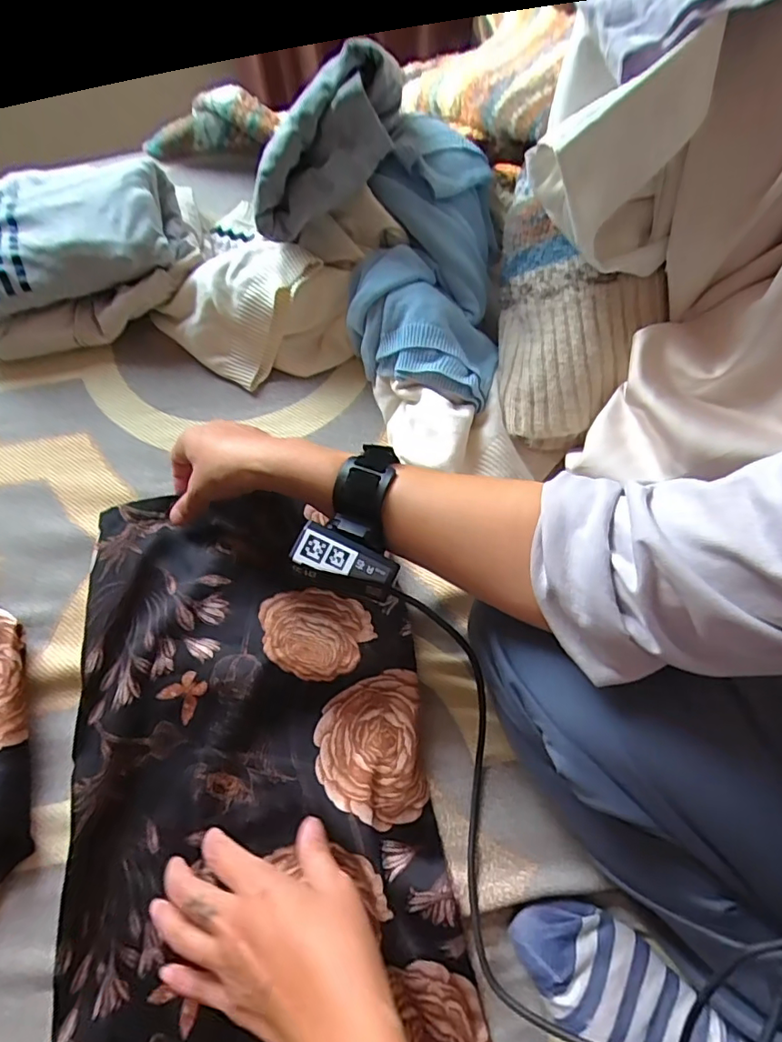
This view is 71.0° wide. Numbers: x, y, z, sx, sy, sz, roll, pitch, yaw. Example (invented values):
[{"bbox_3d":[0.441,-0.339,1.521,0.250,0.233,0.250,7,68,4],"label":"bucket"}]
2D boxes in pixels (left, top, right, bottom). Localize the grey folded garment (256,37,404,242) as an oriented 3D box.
[{"bbox_3d":[-0.051,-0.305,0.444,0.143,0.103,0.056,-29,68,-9],"label":"grey folded garment"}]

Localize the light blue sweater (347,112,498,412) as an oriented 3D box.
[{"bbox_3d":[0.031,-0.232,0.494,0.129,0.075,0.273,3,80,4],"label":"light blue sweater"}]

